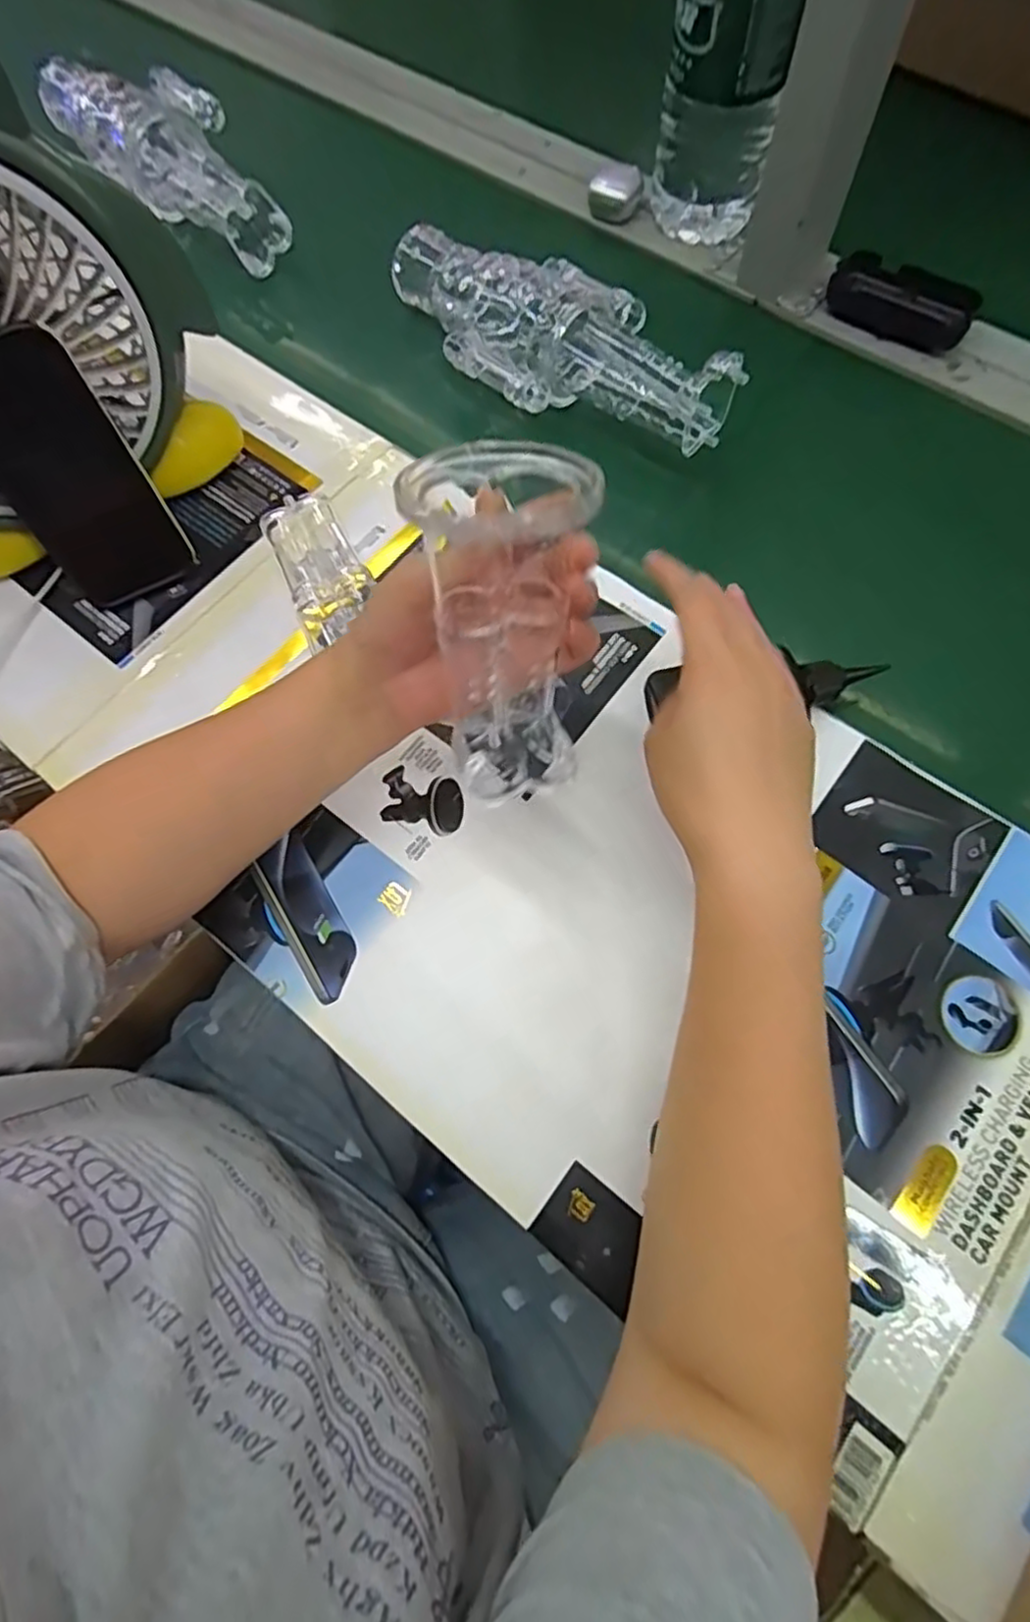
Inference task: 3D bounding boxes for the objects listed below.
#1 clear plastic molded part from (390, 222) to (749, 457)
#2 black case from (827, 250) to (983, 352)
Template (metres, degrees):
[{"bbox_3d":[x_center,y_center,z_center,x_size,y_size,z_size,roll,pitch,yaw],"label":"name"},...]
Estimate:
[{"bbox_3d":[0.029,-0.354,0.508,0.289,0.070,0.109,31,74,12],"label":"clear plastic molded part"},{"bbox_3d":[0.304,-0.404,0.541,0.107,0.026,0.053,24,72,10],"label":"black case"}]

